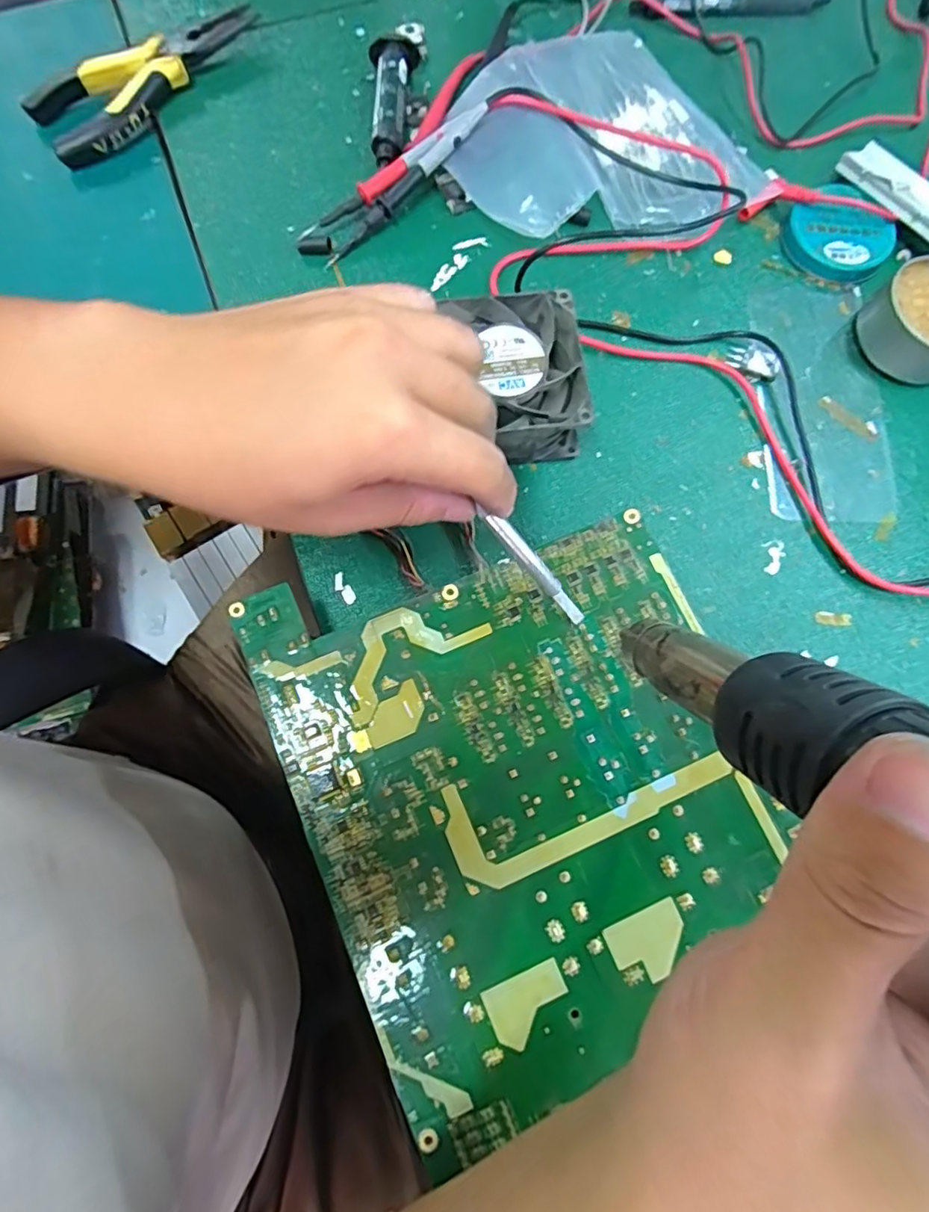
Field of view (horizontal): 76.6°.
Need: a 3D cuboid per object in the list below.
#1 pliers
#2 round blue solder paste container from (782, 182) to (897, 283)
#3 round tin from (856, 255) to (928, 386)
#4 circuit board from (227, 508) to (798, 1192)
[{"bbox_3d":[-0.200,-0.339,0.381,0.157,0.022,0.057,-29,78,-7],"label":"pliers"},{"bbox_3d":[0.231,-0.228,0.364,0.054,0.012,0.061,-35,79,-8],"label":"round blue solder paste container"},{"bbox_3d":[0.266,-0.162,0.338,0.052,0.033,0.061,-35,79,-8],"label":"round tin"},{"bbox_3d":[0.054,0.134,0.240,0.189,0.005,0.354,-23,78,-6],"label":"circuit board"}]

